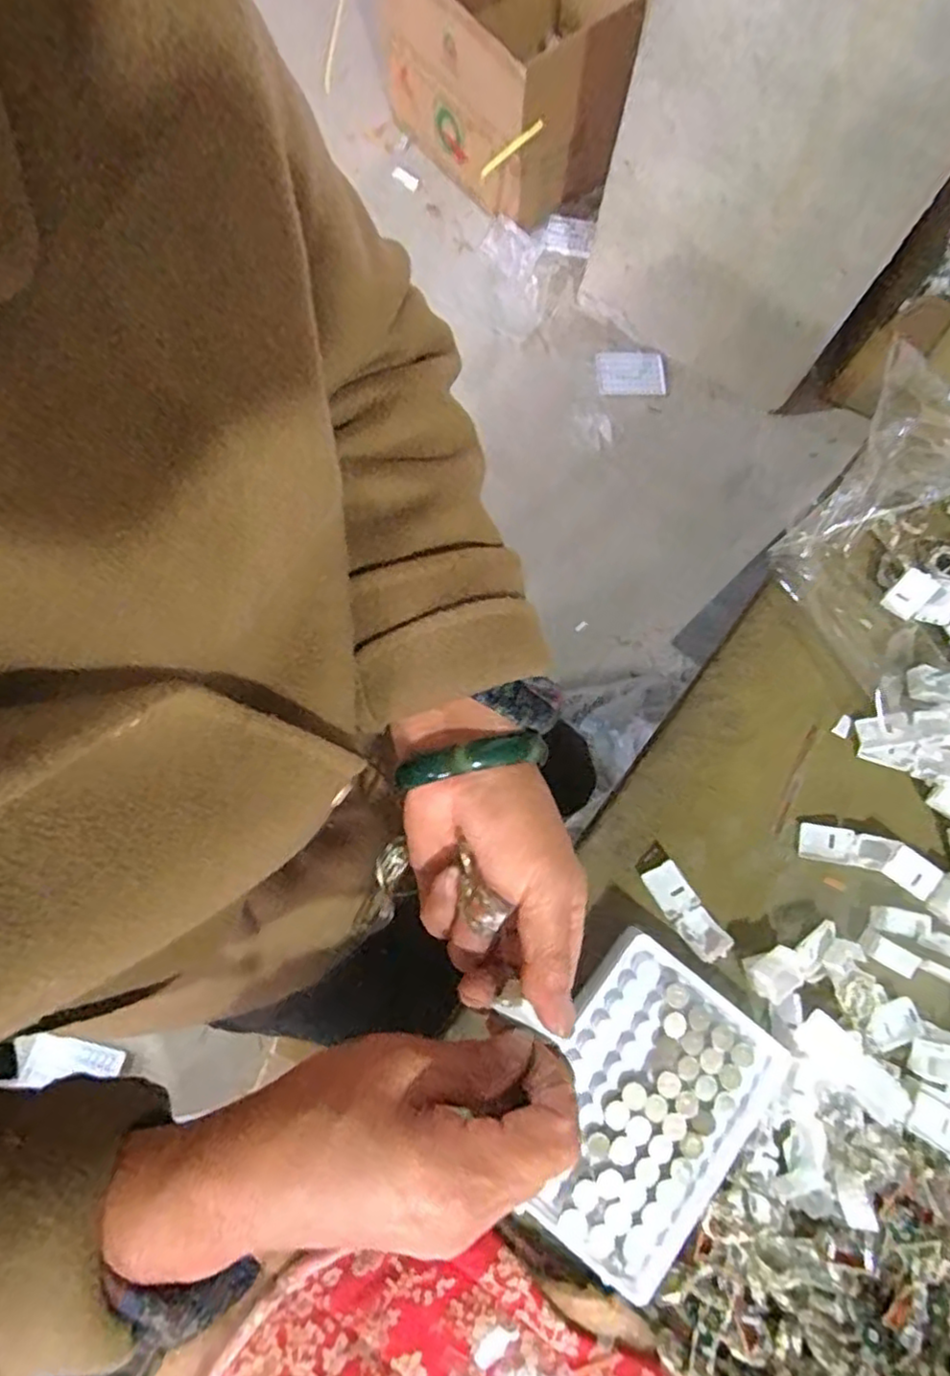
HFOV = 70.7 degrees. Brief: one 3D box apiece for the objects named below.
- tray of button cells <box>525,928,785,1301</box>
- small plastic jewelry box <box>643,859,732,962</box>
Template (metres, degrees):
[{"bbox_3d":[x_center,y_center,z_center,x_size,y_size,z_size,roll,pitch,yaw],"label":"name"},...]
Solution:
[{"bbox_3d":[0.080,0.201,0.318,0.100,0.013,0.129,38,77,7],"label":"tray of button cells"},{"bbox_3d":[0.113,0.119,0.358,0.019,0.009,0.054,-34,79,-10],"label":"small plastic jewelry box"}]

